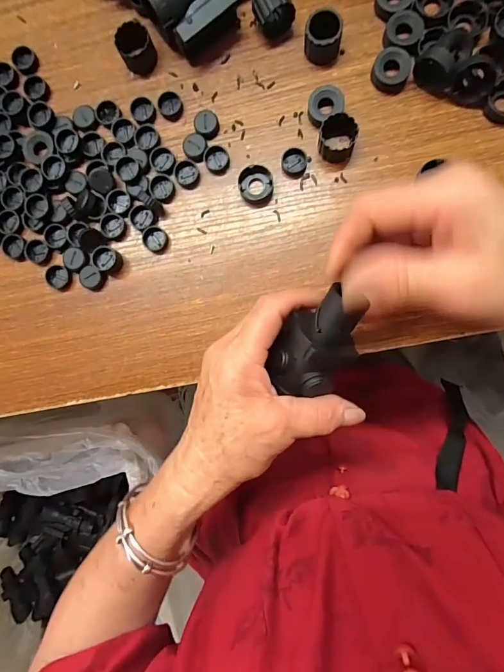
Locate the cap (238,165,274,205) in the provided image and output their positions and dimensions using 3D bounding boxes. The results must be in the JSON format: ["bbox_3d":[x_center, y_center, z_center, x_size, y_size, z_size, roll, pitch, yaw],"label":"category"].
[{"bbox_3d":[0.004,-0.131,0.311,0.029,0.011,0.029,-2,90,5],"label":"cap"}]

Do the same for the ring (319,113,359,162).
[{"bbox_3d":[0.071,-0.163,0.298,0.029,0.024,0.027,0,90,5],"label":"ring"}]

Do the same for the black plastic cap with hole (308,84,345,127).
[{"bbox_3d":[0.061,-0.194,0.305,0.030,0.013,0.026,-31,88,4],"label":"black plastic cap with hole"}]

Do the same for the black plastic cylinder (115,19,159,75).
[{"bbox_3d":[-0.099,-0.251,0.312,0.024,0.027,0.030,18,92,4],"label":"black plastic cylinder"}]

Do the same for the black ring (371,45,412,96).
[{"bbox_3d":[0.116,-0.221,0.300,0.030,0.012,0.031,0,90,5],"label":"black ring"}]

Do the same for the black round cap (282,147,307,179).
[{"bbox_3d":[0.037,-0.149,0.310,0.021,0.008,0.022,0,90,5],"label":"black round cap"}]

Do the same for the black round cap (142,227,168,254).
[{"bbox_3d":[-0.086,-0.086,0.320,0.023,0.006,0.021,0,90,5],"label":"black round cap"}]

